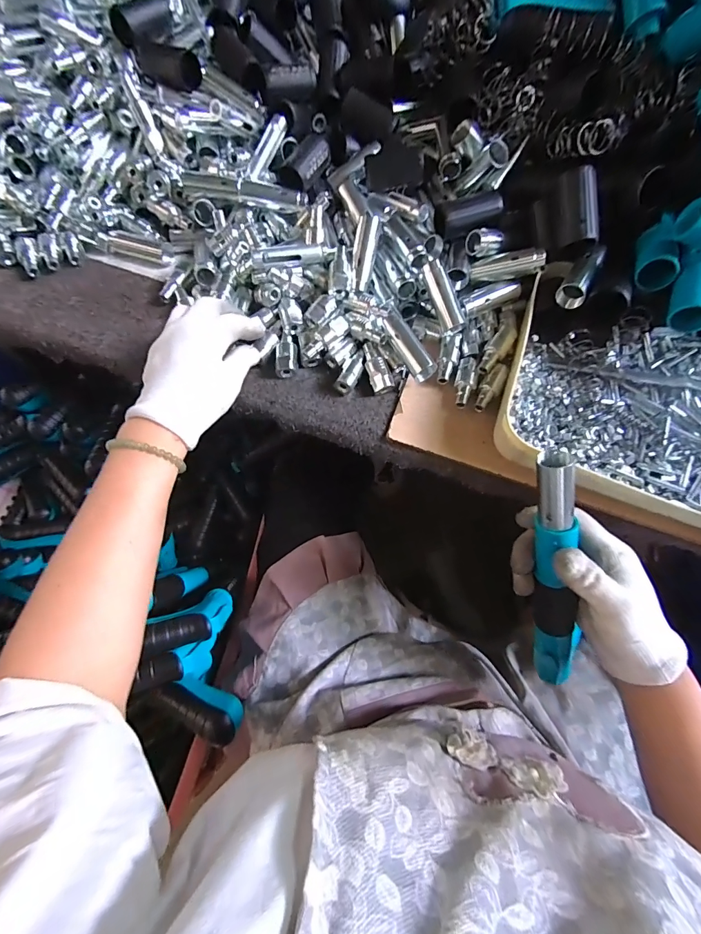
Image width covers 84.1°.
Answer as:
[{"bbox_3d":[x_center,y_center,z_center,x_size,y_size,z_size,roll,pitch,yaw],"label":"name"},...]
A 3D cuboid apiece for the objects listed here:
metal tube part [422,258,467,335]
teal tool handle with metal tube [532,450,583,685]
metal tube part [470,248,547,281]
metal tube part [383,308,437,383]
[{"bbox_3d":[0.092,-0.171,0.392,0.022,0.018,0.072,-22,93,-10],"label":"metal tube part"},{"bbox_3d":[0.170,0.093,0.321,0.031,0.235,0.027,-20,27,-10],"label":"teal tool handle with metal tube"},{"bbox_3d":[0.161,-0.206,0.396,0.071,0.023,0.021,8,63,39],"label":"metal tube part"},{"bbox_3d":[0.054,-0.120,0.385,0.022,0.026,0.079,-25,71,-11],"label":"metal tube part"}]

